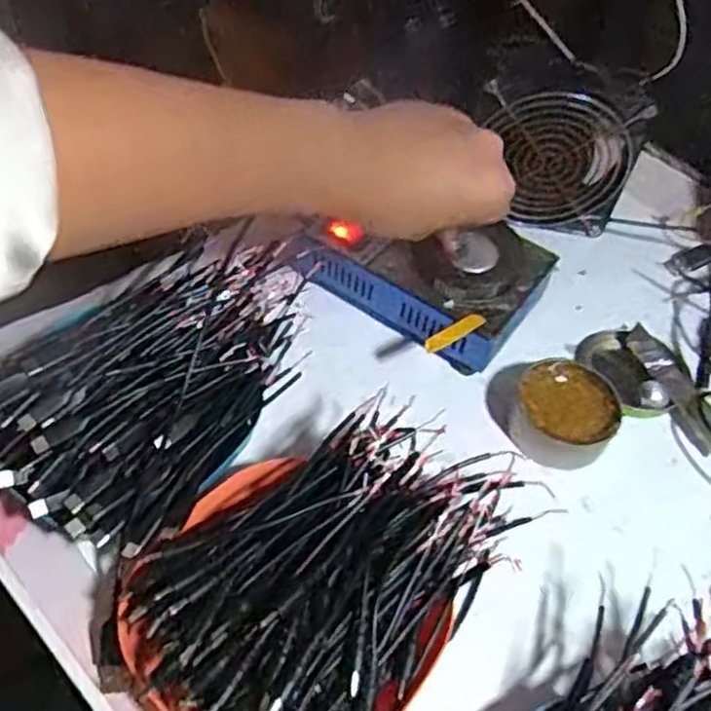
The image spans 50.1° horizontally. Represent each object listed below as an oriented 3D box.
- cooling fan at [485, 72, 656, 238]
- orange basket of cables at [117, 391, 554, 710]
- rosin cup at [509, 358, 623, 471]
[{"bbox_3d":[0.142,-0.138,0.541,0.105,0.124,0.028,8,52,1],"label":"cooling fan"},{"bbox_3d":[-0.016,0.107,0.370,0.134,0.063,0.179,32,57,19],"label":"orange basket of cables"},{"bbox_3d":[0.128,0.036,0.463,0.059,0.032,0.064,2,52,-3],"label":"rosin cup"}]

